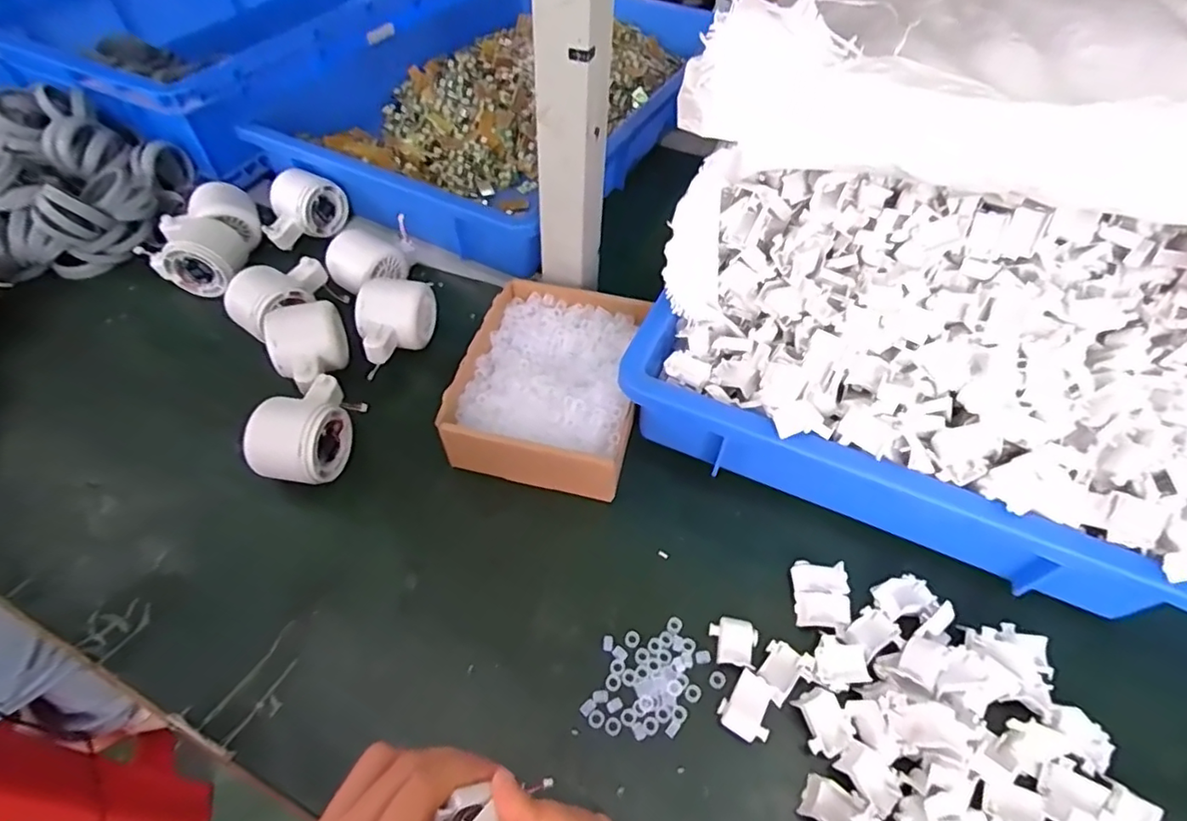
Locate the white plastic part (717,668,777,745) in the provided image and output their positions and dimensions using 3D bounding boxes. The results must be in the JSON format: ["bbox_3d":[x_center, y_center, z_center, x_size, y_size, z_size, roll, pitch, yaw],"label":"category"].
[{"bbox_3d":[0.092,0.174,0.342,0.029,0.008,0.033,32,61,23],"label":"white plastic part"}]

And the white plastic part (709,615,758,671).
[{"bbox_3d":[0.088,0.144,0.366,0.029,0.008,0.030,13,53,8],"label":"white plastic part"}]

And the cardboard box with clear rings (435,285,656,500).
[{"bbox_3d":[-0.030,-0.021,0.470,0.134,0.057,0.183,12,53,7],"label":"cardboard box with clear rings"}]

